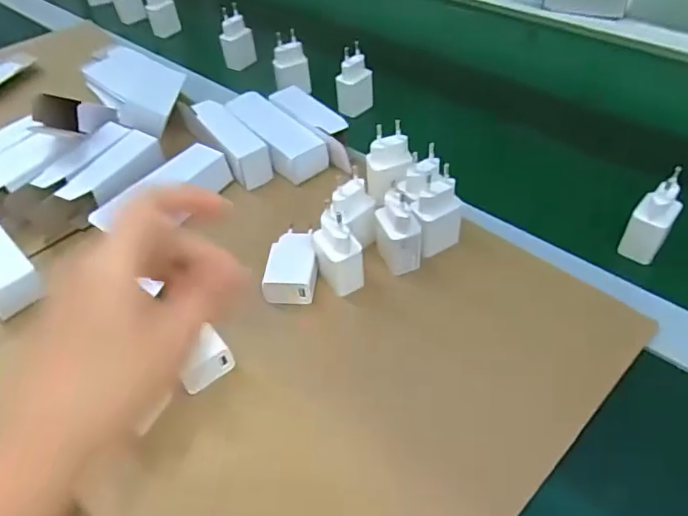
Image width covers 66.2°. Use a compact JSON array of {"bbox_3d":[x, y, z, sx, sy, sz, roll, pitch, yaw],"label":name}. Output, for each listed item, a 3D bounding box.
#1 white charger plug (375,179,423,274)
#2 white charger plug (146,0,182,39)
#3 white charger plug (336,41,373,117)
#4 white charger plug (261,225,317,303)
[{"bbox_3d":[0.045,-0.024,0.432,0.030,0.070,0.039,-10,48,-5],"label":"white charger plug"},{"bbox_3d":[-0.284,-0.387,0.821,0.044,0.079,0.022,-11,48,-6],"label":"white charger plug"},{"bbox_3d":[0.013,-0.206,0.623,0.039,0.073,0.026,-33,54,-23],"label":"white charger plug"},{"bbox_3d":[-0.042,0.006,0.445,0.040,0.024,0.073,3,48,6],"label":"white charger plug"}]

